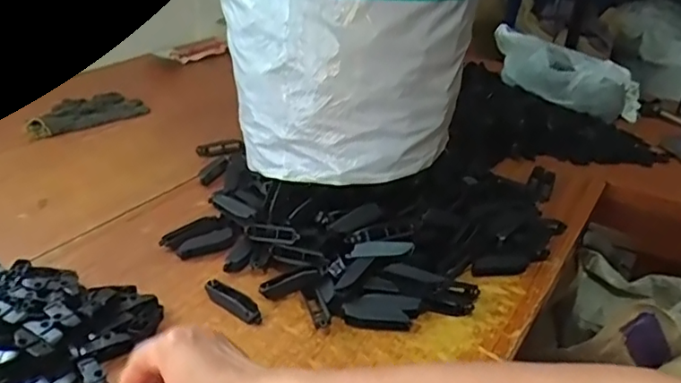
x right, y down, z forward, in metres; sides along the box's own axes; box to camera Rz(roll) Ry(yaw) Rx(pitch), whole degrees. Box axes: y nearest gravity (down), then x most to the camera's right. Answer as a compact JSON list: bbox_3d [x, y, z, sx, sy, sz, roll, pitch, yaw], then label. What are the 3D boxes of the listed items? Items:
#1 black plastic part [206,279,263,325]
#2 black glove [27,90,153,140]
[{"bbox_3d":[-0.112,0.116,0.599,0.073,0.015,0.021,23,35,28],"label":"black plastic part"},{"bbox_3d":[-0.439,-0.139,0.981,0.196,0.027,0.107,-20,39,-36],"label":"black glove"}]

